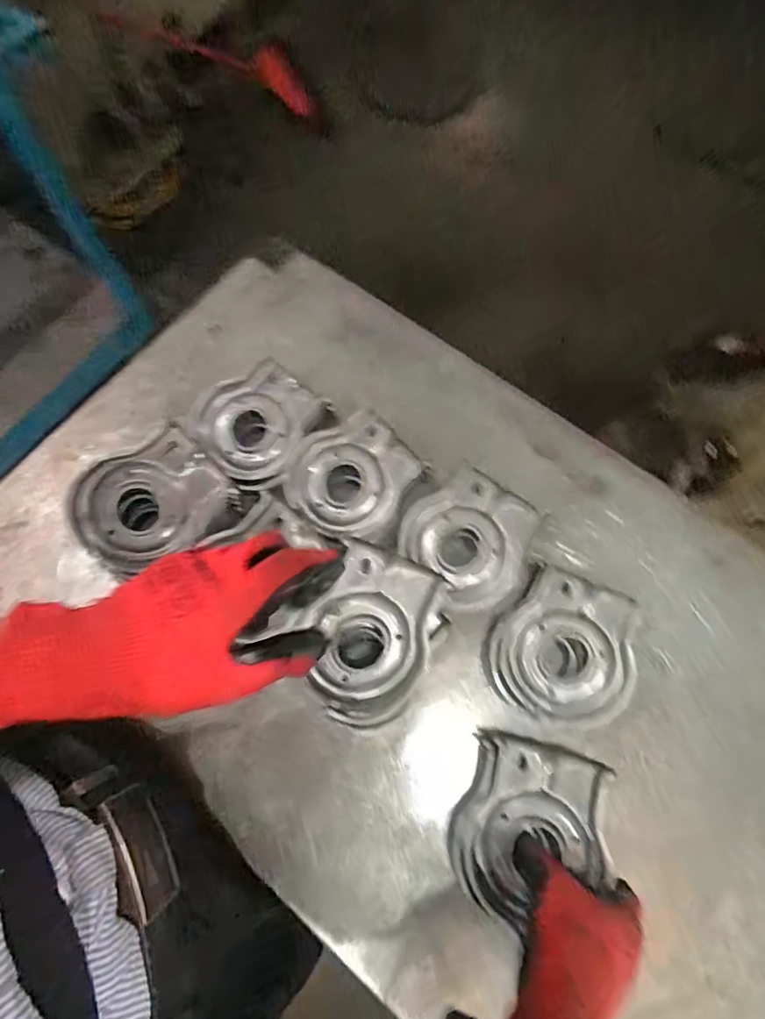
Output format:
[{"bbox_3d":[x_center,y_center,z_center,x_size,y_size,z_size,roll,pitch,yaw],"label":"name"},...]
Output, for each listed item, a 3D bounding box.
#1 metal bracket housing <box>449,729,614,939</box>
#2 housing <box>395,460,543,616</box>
[{"bbox_3d":[0.112,0.247,0.399,0.108,0.035,0.124,11,72,4],"label":"metal bracket housing"},{"bbox_3d":[0.082,0.028,0.479,0.115,0.022,0.120,41,76,13],"label":"housing"}]

